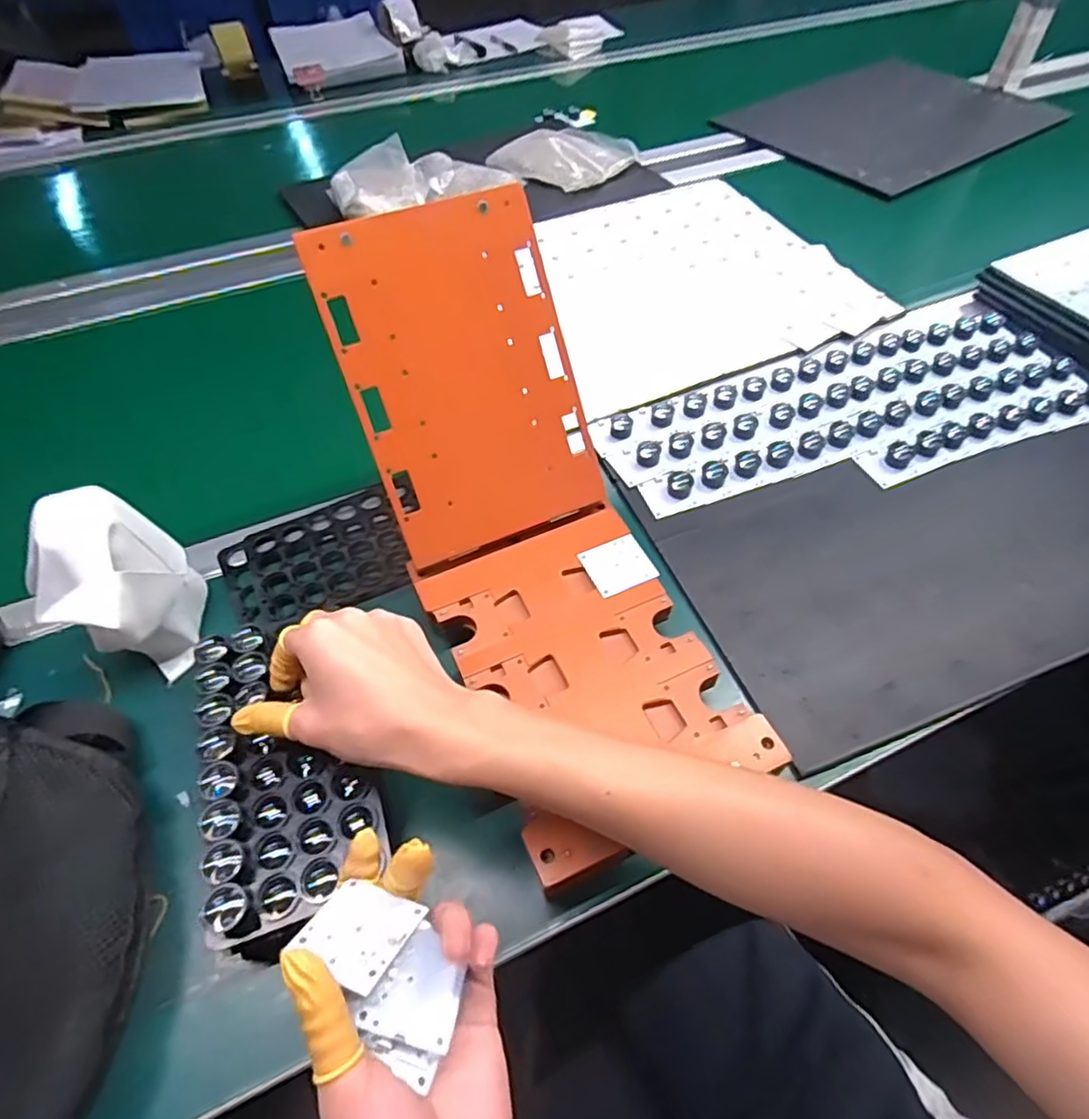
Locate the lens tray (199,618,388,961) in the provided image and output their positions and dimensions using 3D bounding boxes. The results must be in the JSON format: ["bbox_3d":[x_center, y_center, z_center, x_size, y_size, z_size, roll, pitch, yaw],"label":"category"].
[{"bbox_3d":[-0.164,0.121,0.391,0.095,0.026,0.192,-21,61,-15],"label":"lens tray"}]

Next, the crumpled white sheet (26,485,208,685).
[{"bbox_3d":[-0.288,0.023,0.446,0.083,0.118,0.089,-38,61,-25],"label":"crumpled white sheet"}]

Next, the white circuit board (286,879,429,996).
[{"bbox_3d":[-0.083,0.166,0.287,0.044,0.004,0.043,11,20,19],"label":"white circuit board"}]

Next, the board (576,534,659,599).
[{"bbox_3d":[0.056,0.004,0.484,0.047,0.005,0.046,-21,55,-14],"label":"board"}]

